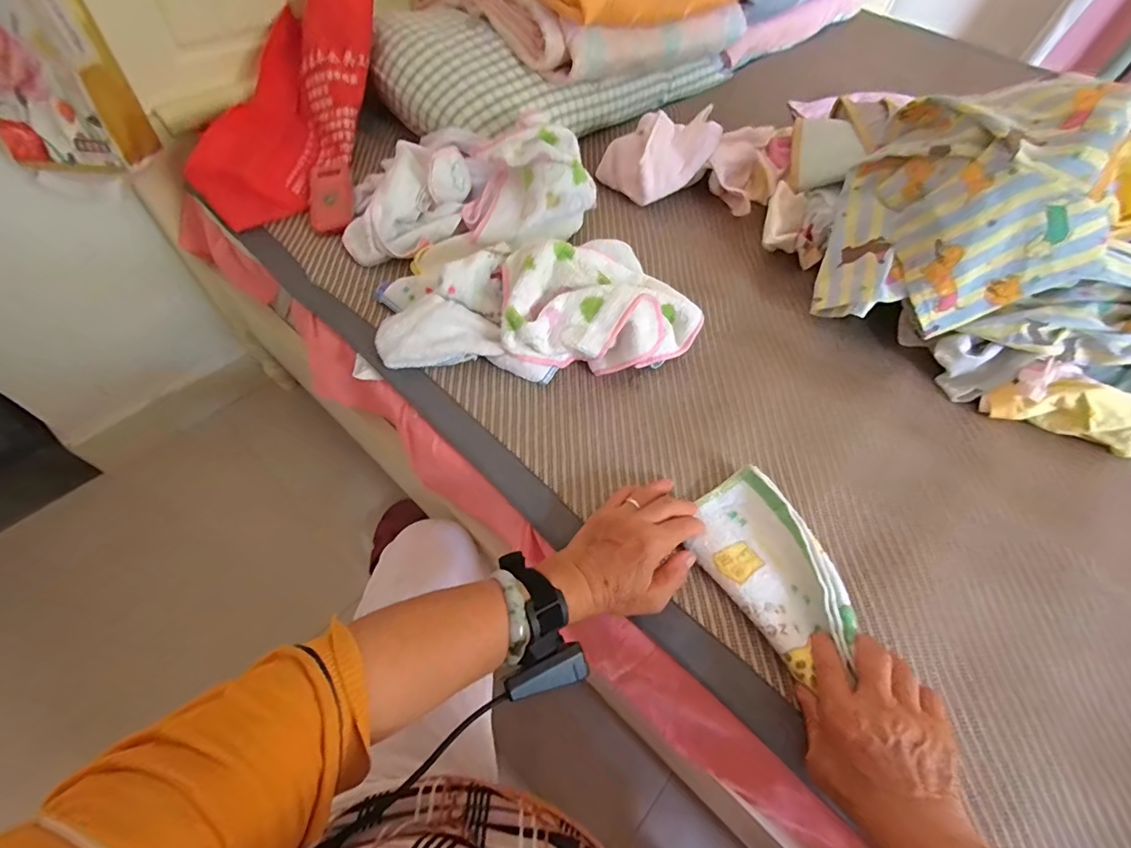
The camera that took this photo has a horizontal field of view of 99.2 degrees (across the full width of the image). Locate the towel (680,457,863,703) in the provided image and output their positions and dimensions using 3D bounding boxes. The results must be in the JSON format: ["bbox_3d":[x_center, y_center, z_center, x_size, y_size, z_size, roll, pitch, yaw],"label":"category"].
[{"bbox_3d":[0.185,0.127,0.438,0.094,0.031,0.165,-24,61,-17],"label":"towel"}]

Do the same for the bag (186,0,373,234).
[{"bbox_3d":[-0.369,-0.471,0.666,0.165,0.143,0.434,9,76,3],"label":"bag"}]

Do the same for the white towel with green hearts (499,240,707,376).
[{"bbox_3d":[0.031,-0.139,0.571,0.222,0.096,0.168,-22,61,-15],"label":"white towel with green hearts"}]

